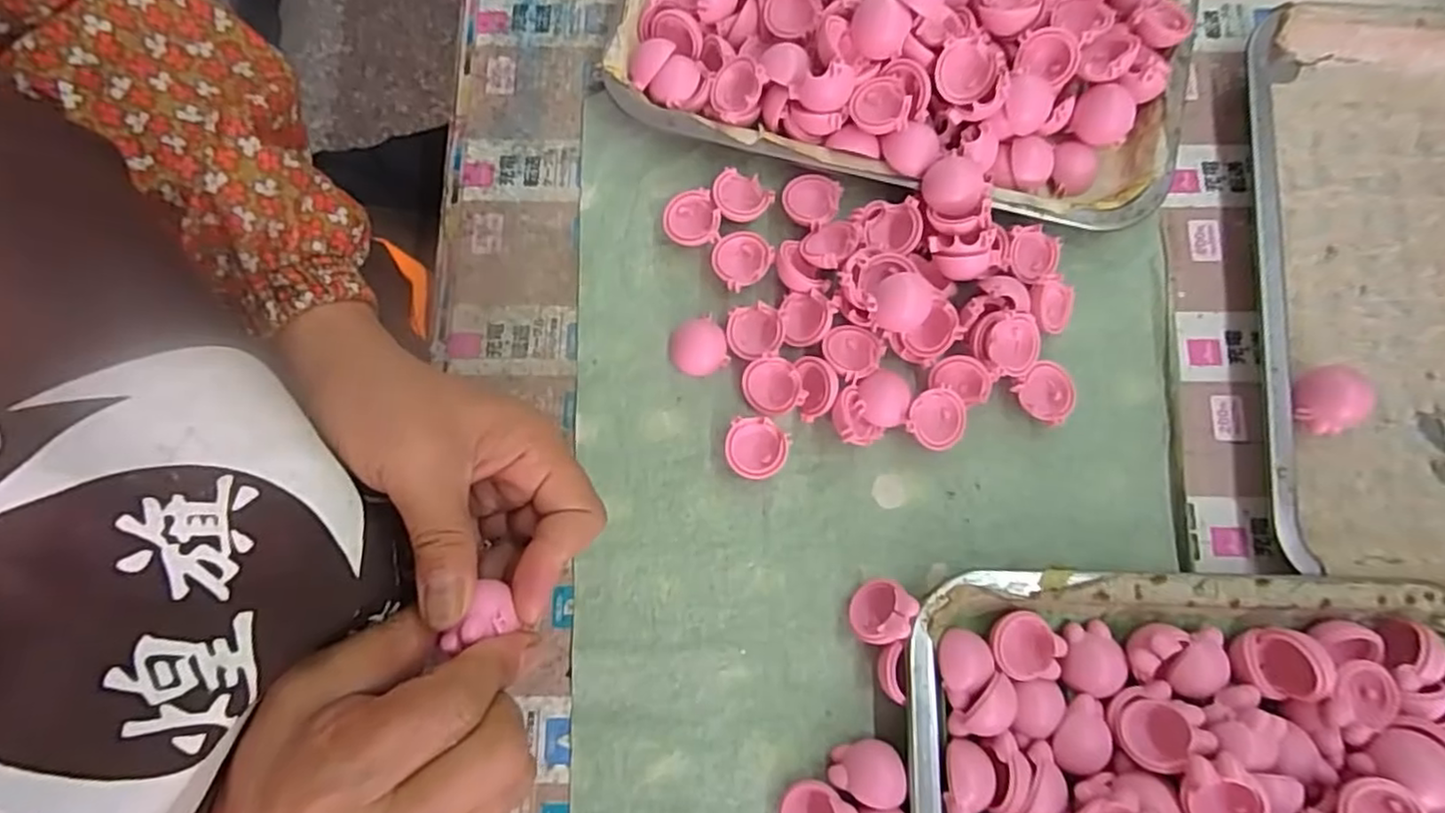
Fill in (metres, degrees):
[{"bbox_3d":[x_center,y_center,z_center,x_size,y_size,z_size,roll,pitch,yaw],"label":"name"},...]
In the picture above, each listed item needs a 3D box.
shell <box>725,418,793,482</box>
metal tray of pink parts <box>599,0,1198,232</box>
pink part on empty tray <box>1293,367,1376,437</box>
[{"bbox_3d":[0.017,0.021,0.341,0.030,0.014,0.029,6,78,2],"label":"shell"},{"bbox_3d":[0.102,-0.231,0.371,0.296,0.053,0.234,14,78,4],"label":"metal tray of pink parts"},{"bbox_3d":[0.293,-0.002,0.340,0.027,0.027,0.030,-15,78,-2],"label":"pink part on empty tray"}]

